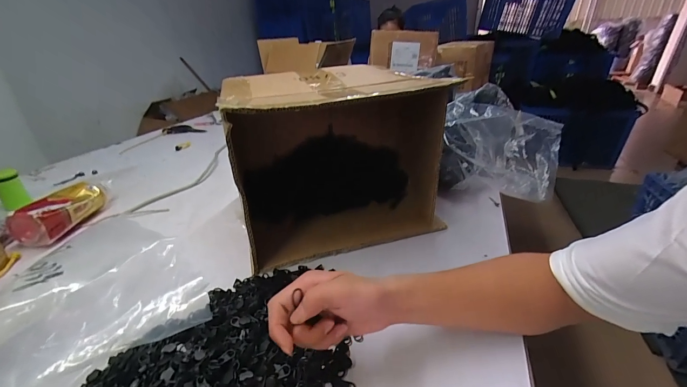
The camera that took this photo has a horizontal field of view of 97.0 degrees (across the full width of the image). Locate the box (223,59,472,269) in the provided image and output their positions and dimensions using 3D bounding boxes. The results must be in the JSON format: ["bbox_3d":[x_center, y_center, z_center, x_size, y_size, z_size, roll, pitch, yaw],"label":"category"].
[{"bbox_3d":[-0.021,-0.068,0.551,0.327,0.266,0.277,-8,28,-15],"label":"box"}]

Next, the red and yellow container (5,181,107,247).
[{"bbox_3d":[-0.532,0.034,0.580,0.072,0.068,0.147,2,28,6],"label":"red and yellow container"}]

